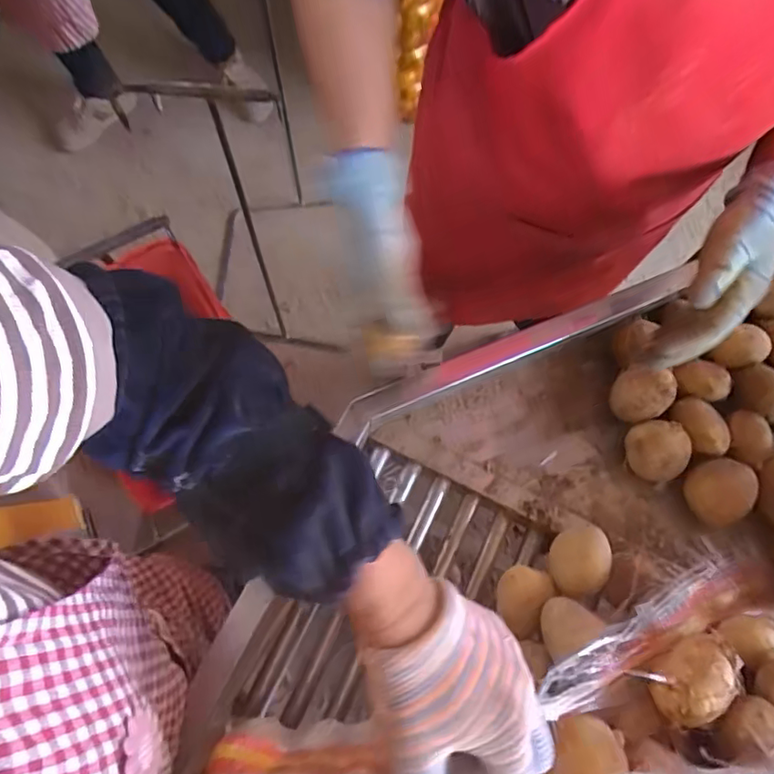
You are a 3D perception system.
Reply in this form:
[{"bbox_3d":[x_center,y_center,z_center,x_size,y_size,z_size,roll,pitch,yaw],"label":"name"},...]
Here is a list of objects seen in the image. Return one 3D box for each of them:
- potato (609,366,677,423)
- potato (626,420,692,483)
[{"bbox_3d":[0.249,0.008,0.561,0.055,0.062,0.050,0,74,0],"label":"potato"},{"bbox_3d":[0.262,0.064,0.554,0.049,0.051,0.056,-13,74,-4],"label":"potato"}]

